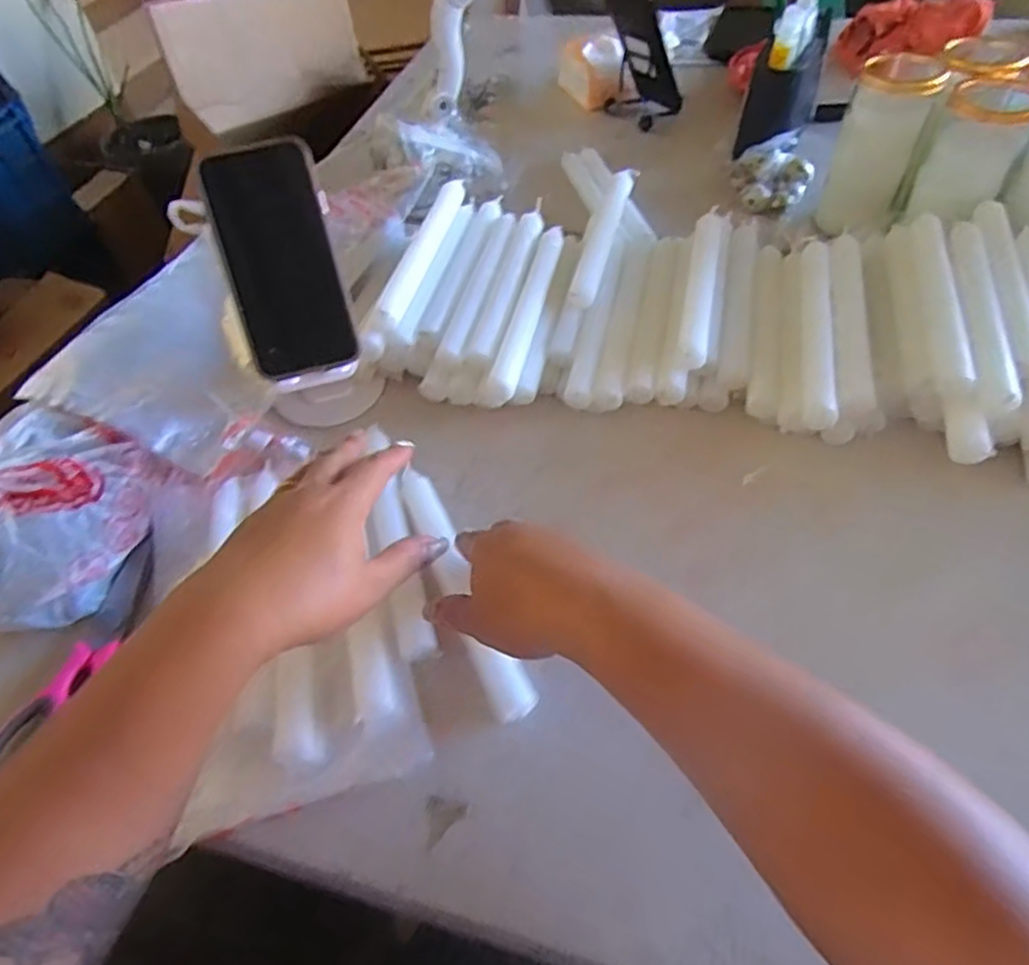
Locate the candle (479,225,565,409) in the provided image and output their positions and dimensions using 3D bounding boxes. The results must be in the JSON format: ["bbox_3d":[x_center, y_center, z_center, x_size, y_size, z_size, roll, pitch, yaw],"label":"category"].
[{"bbox_3d":[0.015,-0.143,0.545,0.027,0.022,0.199,11,55,13],"label":"candle"}]

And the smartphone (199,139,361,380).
[{"bbox_3d":[-0.167,-0.157,0.477,0.080,0.154,0.014,-12,12,1],"label":"smartphone"}]

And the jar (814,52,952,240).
[{"bbox_3d":[0.324,-0.299,0.597,0.066,0.121,0.073,22,58,21],"label":"jar"}]

